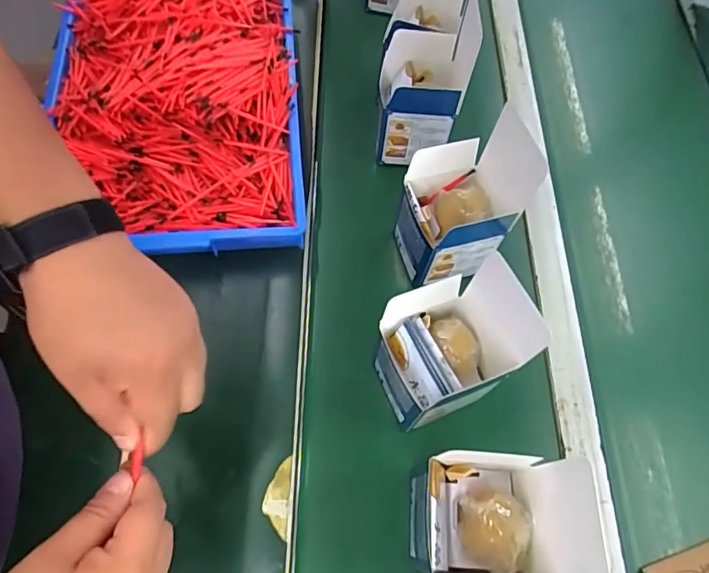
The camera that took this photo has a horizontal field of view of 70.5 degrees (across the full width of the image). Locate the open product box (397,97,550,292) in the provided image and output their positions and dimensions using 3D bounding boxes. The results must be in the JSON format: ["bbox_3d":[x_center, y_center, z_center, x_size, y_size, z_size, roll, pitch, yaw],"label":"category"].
[{"bbox_3d":[0.104,-0.087,0.497,0.107,0.139,0.113,-11,65,-6],"label":"open product box"}]

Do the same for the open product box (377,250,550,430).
[{"bbox_3d":[0.083,0.059,0.443,0.109,0.159,0.099,-20,66,-10],"label":"open product box"}]

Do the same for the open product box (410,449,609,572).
[{"bbox_3d":[0.103,0.182,0.386,0.105,0.158,0.094,4,64,1],"label":"open product box"}]

